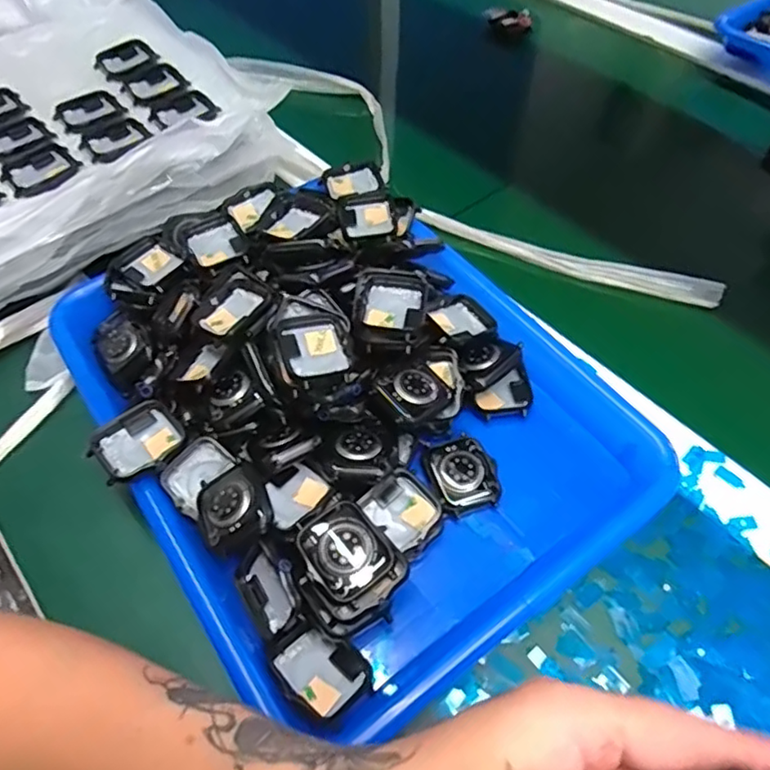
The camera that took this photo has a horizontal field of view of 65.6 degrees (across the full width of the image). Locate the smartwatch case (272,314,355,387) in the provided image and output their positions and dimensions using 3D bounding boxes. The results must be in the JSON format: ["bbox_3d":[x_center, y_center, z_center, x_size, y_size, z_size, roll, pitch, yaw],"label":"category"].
[{"bbox_3d":[-0.039,-0.016,0.336,0.041,0.018,0.045,-16,56,-9],"label":"smartwatch case"}]

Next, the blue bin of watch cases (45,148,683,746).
[{"bbox_3d":[-0.027,-0.002,0.351,0.252,0.062,0.326,-34,60,-20],"label":"blue bin of watch cases"}]

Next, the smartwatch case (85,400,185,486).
[{"bbox_3d":[-0.133,0.031,0.323,0.037,0.011,0.045,34,62,23],"label":"smartwatch case"}]

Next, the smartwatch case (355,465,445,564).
[{"bbox_3d":[0.010,0.066,0.314,0.035,0.017,0.044,-31,59,-19],"label":"smartwatch case"}]

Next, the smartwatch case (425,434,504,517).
[{"bbox_3d":[0.044,0.049,0.334,0.038,0.012,0.041,-10,55,-5],"label":"smartwatch case"}]

